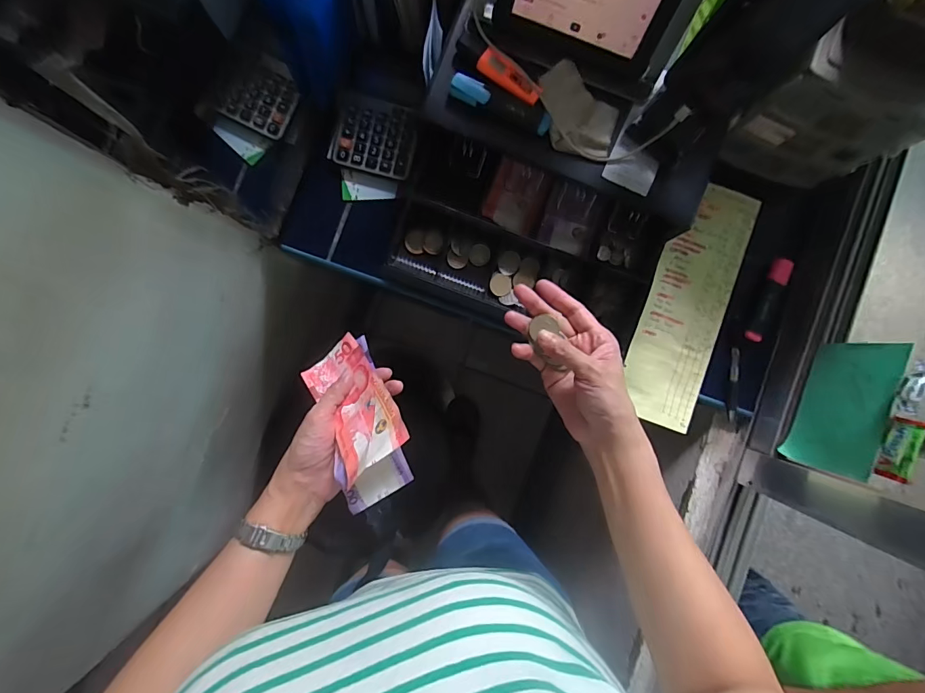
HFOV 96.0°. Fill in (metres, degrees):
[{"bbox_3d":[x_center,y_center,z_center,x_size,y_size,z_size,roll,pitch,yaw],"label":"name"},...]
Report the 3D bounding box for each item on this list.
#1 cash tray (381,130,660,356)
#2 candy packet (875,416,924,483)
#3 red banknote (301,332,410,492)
[{"bbox_3d":[0.081,-0.117,0.516,0.329,0.061,0.189,22,89,-1],"label":"cash tray"},{"bbox_3d":[0.410,0.096,0.388,0.007,0.030,0.058,17,89,-1],"label":"candy packet"},{"bbox_3d":[-0.100,0.053,0.376,0.067,0.023,0.153,-40,47,-2],"label":"red banknote"}]

